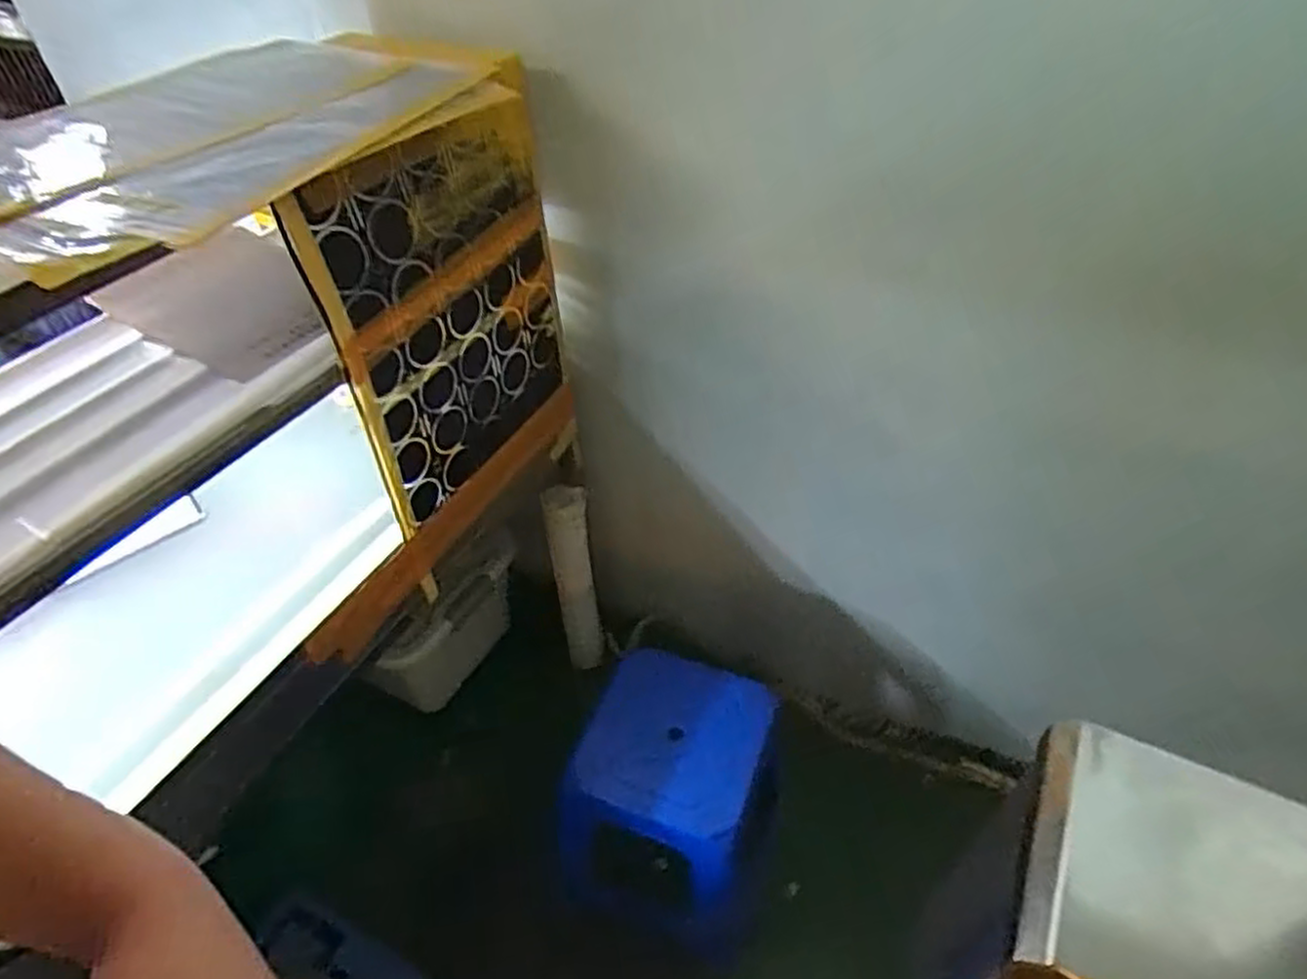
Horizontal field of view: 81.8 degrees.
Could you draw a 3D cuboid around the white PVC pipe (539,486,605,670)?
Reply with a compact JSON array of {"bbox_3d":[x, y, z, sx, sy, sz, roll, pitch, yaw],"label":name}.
[{"bbox_3d":[-0.158,0.207,1.554,0.087,0.466,0.072,-10,45,-8],"label":"white PVC pipe"}]

